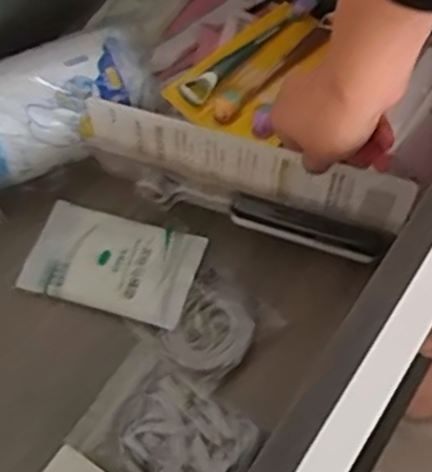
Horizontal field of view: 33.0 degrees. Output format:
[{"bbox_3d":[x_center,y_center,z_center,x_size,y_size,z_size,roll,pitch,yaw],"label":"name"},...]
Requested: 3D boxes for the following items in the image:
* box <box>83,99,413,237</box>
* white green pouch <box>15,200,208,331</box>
[{"bbox_3d":[0.019,-0.052,0.518,0.235,0.044,0.016,15,63,8],"label":"box"},{"bbox_3d":[-0.077,0.018,0.539,0.121,0.009,0.076,14,59,7],"label":"white green pouch"}]

